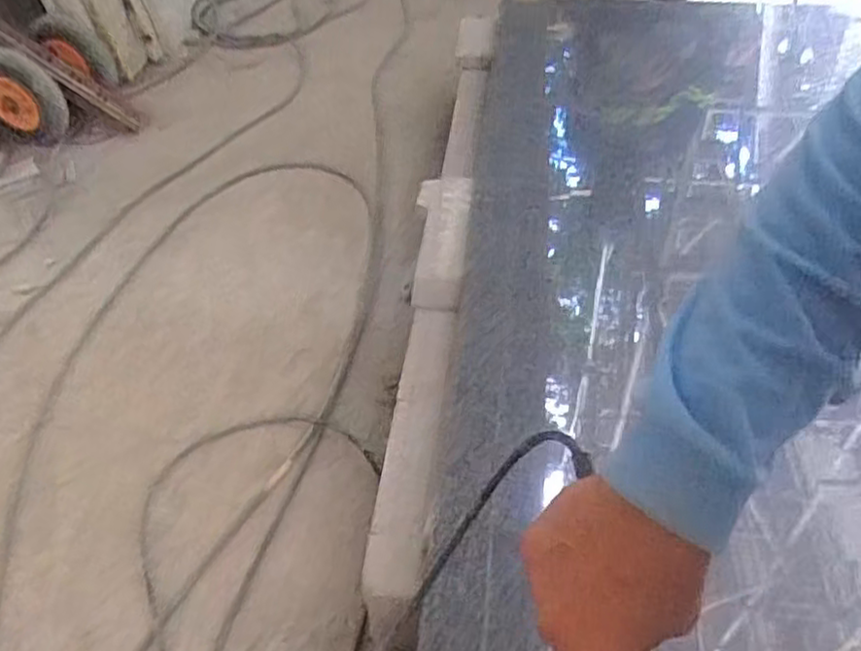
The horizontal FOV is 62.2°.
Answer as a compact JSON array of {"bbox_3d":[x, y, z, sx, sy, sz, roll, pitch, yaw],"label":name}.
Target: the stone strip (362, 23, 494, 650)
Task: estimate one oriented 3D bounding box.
[{"bbox_3d":[0.028,-0.158,1.008,0.066,0.090,1.146,4,46,5],"label":"stone strip"}]

